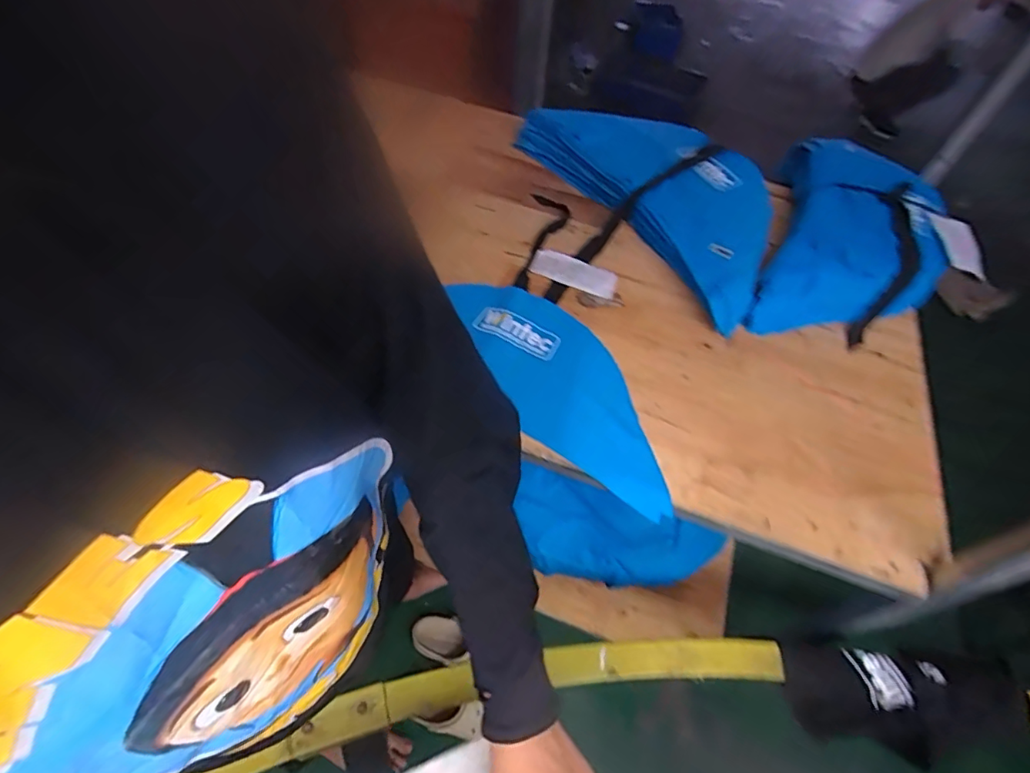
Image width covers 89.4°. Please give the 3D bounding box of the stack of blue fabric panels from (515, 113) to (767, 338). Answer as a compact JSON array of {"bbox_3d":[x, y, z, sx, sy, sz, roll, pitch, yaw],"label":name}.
[{"bbox_3d":[0.258,-0.372,0.962,0.216,0.133,0.601,-26,61,-20],"label":"stack of blue fabric panels"}]

